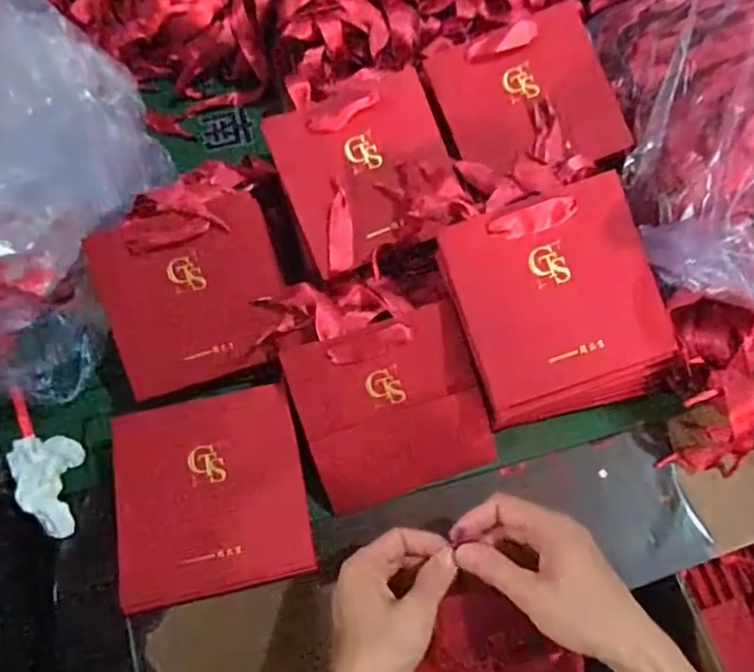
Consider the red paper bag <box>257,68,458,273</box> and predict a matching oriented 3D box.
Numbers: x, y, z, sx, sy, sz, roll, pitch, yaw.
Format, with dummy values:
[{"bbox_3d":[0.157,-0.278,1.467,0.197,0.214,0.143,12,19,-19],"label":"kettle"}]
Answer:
[{"bbox_3d":[-0.007,-0.141,0.495,0.139,0.011,0.144,-22,93,-8],"label":"red paper bag"}]

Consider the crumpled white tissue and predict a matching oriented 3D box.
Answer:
[{"bbox_3d":[-0.270,0.121,0.475,0.048,0.027,0.084,-11,64,-3],"label":"crumpled white tissue"}]

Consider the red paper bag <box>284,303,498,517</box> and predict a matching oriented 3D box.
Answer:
[{"bbox_3d":[0.012,0.058,0.462,0.138,0.009,0.138,-18,101,-2],"label":"red paper bag"}]

